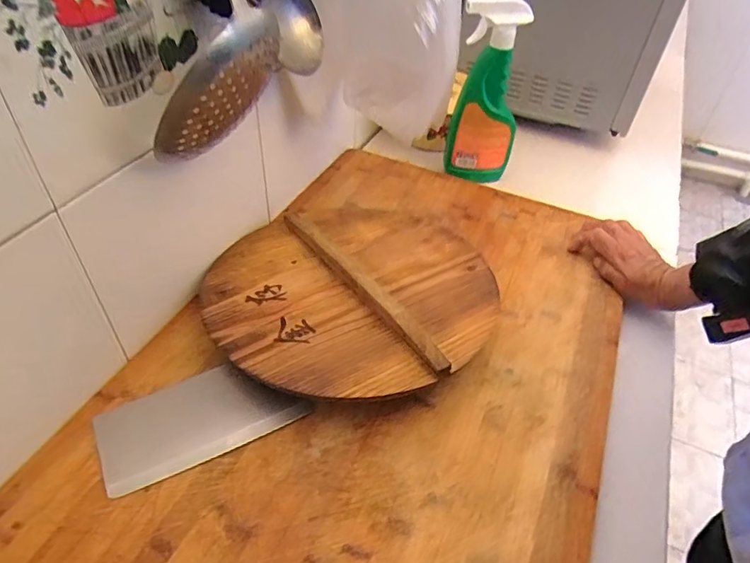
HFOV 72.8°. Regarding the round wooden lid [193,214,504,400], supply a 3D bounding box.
[{"bbox_3d":[-0.028,0.001,0.547,0.289,0.061,0.294,2,43,-2],"label":"round wooden lid"}]

